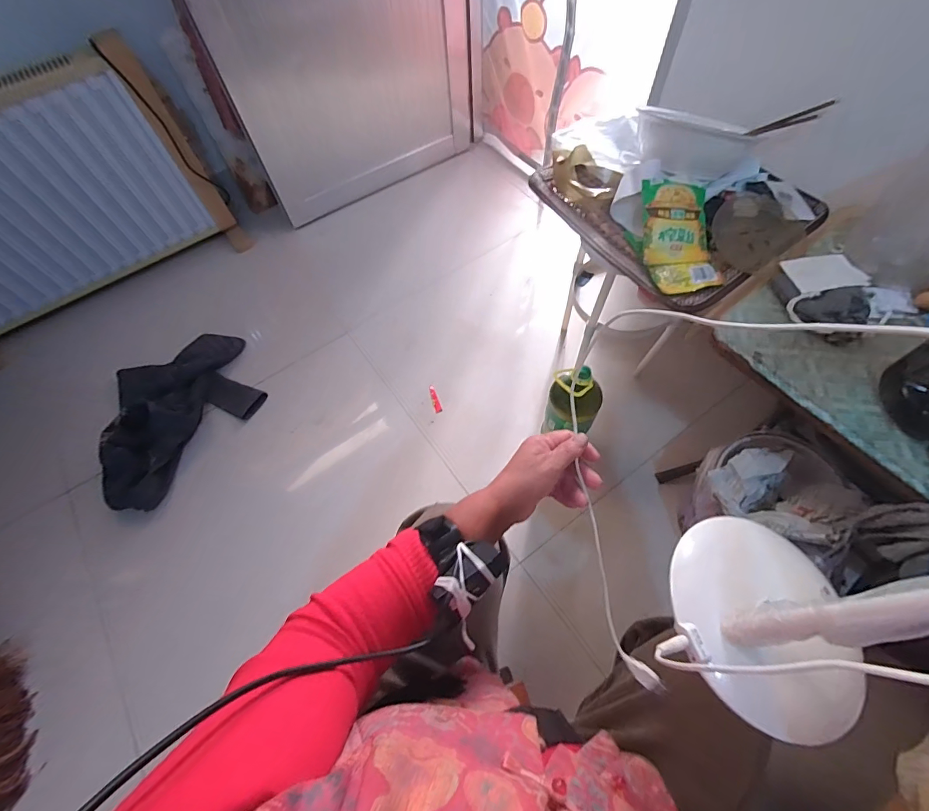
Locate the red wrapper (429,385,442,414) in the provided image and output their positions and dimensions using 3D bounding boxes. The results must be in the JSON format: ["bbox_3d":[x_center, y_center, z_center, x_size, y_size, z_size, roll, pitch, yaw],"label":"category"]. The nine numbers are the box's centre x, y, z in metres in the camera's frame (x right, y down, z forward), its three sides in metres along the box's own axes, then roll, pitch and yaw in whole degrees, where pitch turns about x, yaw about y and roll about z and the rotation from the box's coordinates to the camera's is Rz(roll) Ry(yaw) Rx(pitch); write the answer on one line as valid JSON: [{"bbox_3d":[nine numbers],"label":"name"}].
[{"bbox_3d":[-0.079,-0.017,1.144,0.020,0.010,0.084,-16,63,-5],"label":"red wrapper"}]

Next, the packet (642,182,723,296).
[{"bbox_3d":[0.338,-0.266,0.673,0.110,0.026,0.185,-4,85,0],"label":"packet"}]

